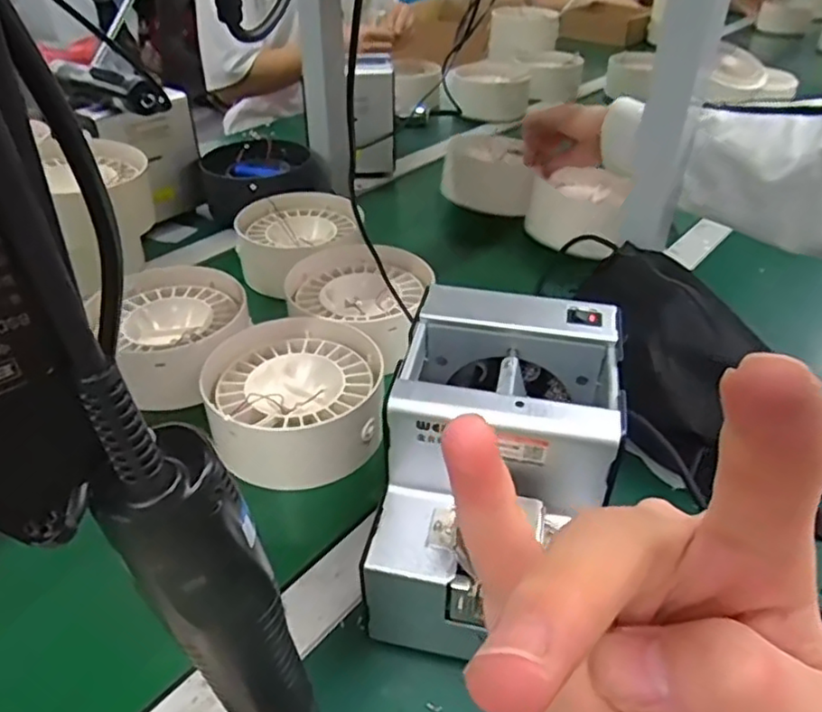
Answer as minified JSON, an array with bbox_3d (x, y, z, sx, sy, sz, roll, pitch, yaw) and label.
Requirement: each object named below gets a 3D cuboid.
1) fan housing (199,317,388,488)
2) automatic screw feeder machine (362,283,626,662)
[{"bbox_3d":[-0.092,0.034,0.526,0.137,0.051,0.139,1,39,-1],"label":"fan housing"},{"bbox_3d":[0.051,0.063,0.391,0.118,0.124,0.168,8,39,8],"label":"automatic screw feeder machine"}]

